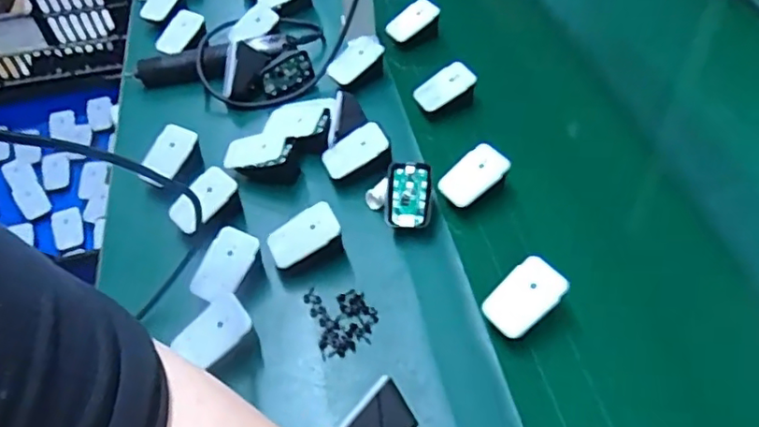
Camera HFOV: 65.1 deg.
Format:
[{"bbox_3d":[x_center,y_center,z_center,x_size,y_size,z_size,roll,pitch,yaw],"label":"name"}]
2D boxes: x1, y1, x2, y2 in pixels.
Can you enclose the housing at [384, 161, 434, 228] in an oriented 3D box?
[{"bbox_3d":[0.028,-0.018,0.592,0.046,0.011,0.066,5,73,9],"label":"housing"}]

